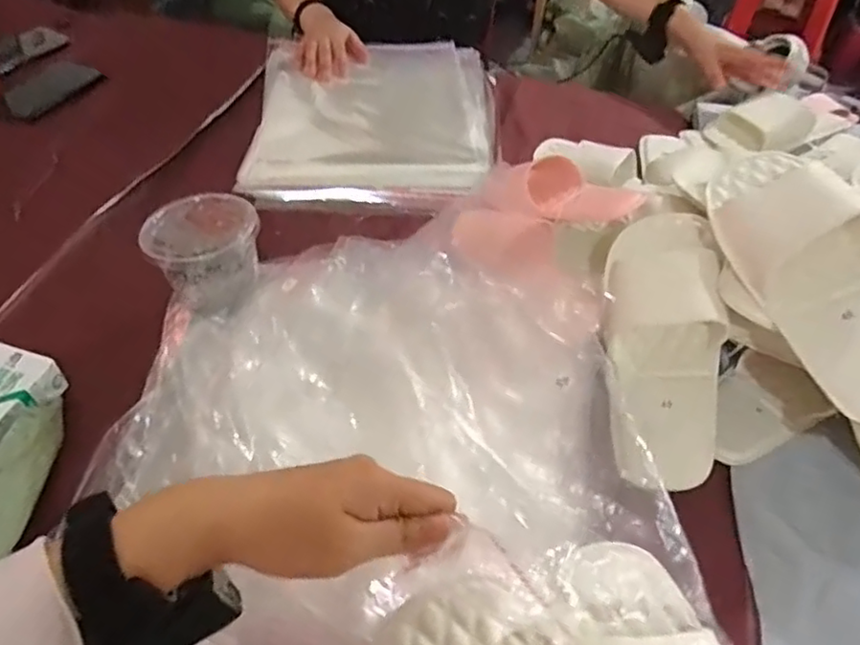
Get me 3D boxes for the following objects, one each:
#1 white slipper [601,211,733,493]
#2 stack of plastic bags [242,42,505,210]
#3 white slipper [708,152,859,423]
[{"bbox_3d":[0.219,0.016,0.593,0.101,0.062,0.271,5,75,0],"label":"white slipper"},{"bbox_3d":[-0.074,-0.306,0.923,0.351,0.044,0.416,1,47,-4],"label":"stack of plastic bags"},{"bbox_3d":[0.344,-0.040,0.561,0.113,0.075,0.272,-26,68,18],"label":"white slipper"}]

